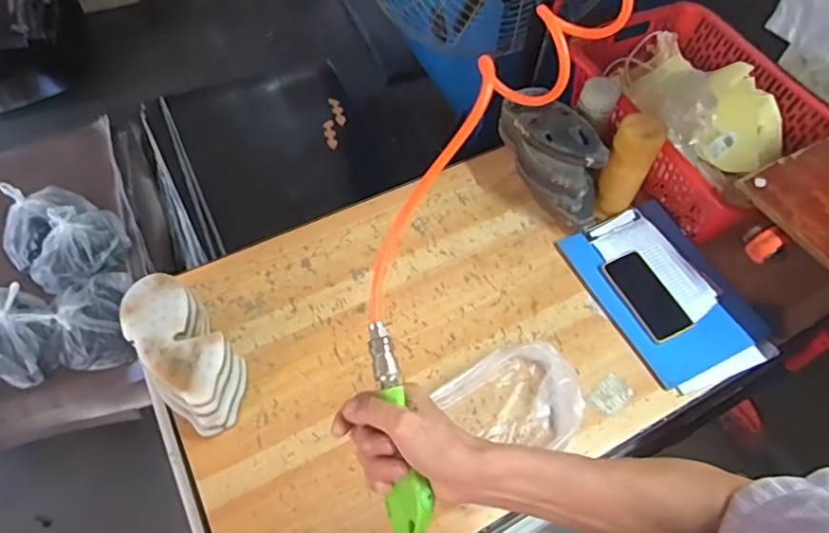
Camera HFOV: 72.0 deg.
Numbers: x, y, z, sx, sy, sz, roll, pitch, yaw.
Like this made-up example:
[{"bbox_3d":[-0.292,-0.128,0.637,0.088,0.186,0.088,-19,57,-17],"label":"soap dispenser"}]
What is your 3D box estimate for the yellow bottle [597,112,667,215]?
[{"bbox_3d":[0.389,-0.183,1.048,0.078,0.208,0.065,28,60,15],"label":"yellow bottle"}]

